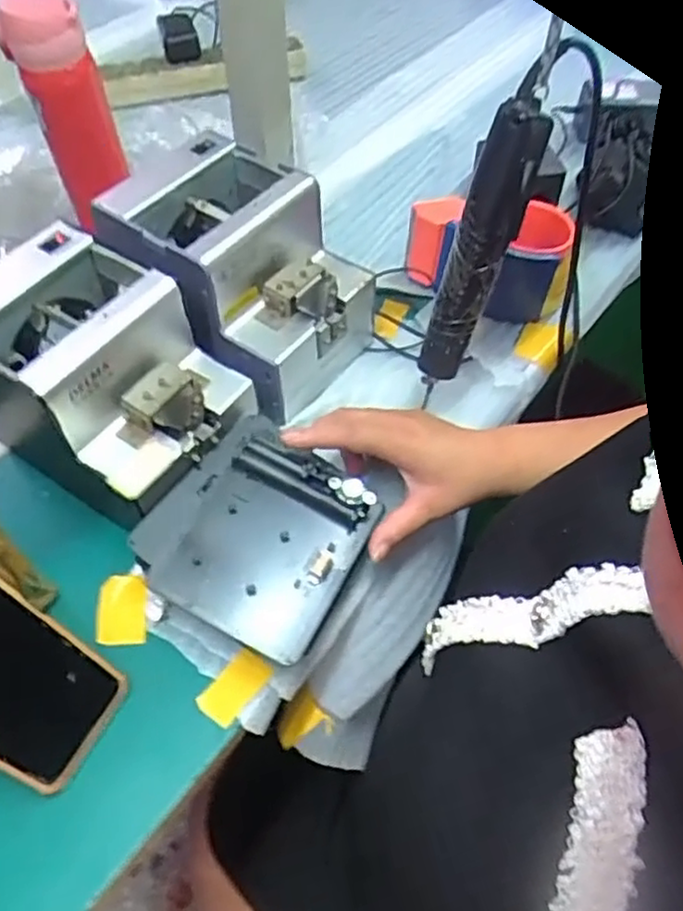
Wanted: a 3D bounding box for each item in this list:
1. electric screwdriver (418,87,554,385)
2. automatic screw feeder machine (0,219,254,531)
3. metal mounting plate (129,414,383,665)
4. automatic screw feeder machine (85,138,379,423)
[{"bbox_3d":[0.096,-0.142,0.502,0.035,0.204,0.028,30,35,20],"label":"electric screwdriver"},{"bbox_3d":[-0.170,-0.056,0.509,0.180,0.125,0.126,29,60,20],"label":"automatic screw feeder machine"},{"bbox_3d":[-0.055,0.051,0.487,0.130,0.046,0.139,25,59,18],"label":"metal mounting plate"},{"bbox_3d":[-0.078,-0.140,0.568,0.175,0.131,0.148,33,61,22],"label":"automatic screw feeder machine"}]

